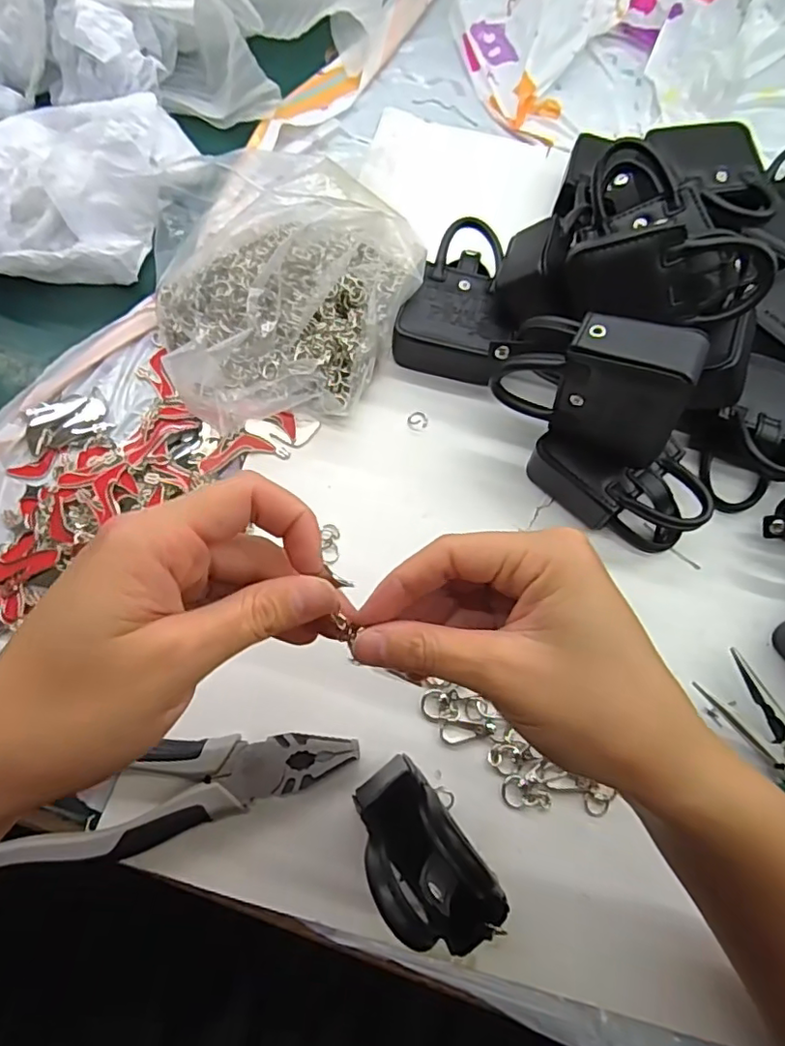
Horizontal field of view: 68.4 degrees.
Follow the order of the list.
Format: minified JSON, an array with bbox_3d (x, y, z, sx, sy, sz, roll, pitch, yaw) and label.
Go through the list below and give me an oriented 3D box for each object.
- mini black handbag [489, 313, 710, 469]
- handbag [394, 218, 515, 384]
[{"bbox_3d":[0.106,-0.078,0.311,0.103,0.072,0.048,24,72,6],"label":"mini black handbag"},{"bbox_3d":[0.046,-0.150,0.386,0.066,0.038,0.098,17,71,3],"label":"handbag"}]

